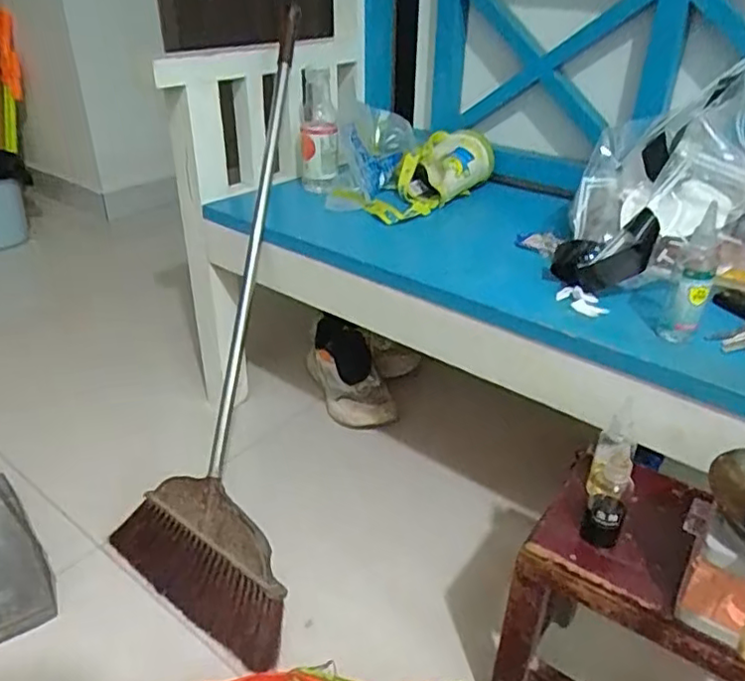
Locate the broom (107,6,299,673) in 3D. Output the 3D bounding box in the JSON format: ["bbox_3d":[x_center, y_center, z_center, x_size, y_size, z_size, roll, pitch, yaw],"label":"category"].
[{"bbox_3d":[-0.211,-0.039,0.903,0.266,0.889,0.108,4,-8,5],"label":"broom"}]

